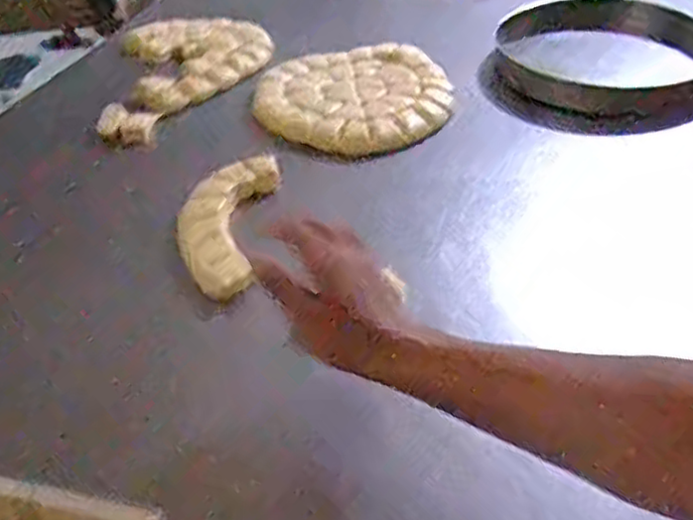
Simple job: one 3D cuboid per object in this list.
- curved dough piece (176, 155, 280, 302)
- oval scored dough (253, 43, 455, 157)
[{"bbox_3d":[-0.140,-0.045,0.795,0.108,0.035,0.239,1,39,6],"label":"curved dough piece"},{"bbox_3d":[0.009,-0.229,1.008,0.263,0.026,0.266,-7,39,-4],"label":"oval scored dough"}]

